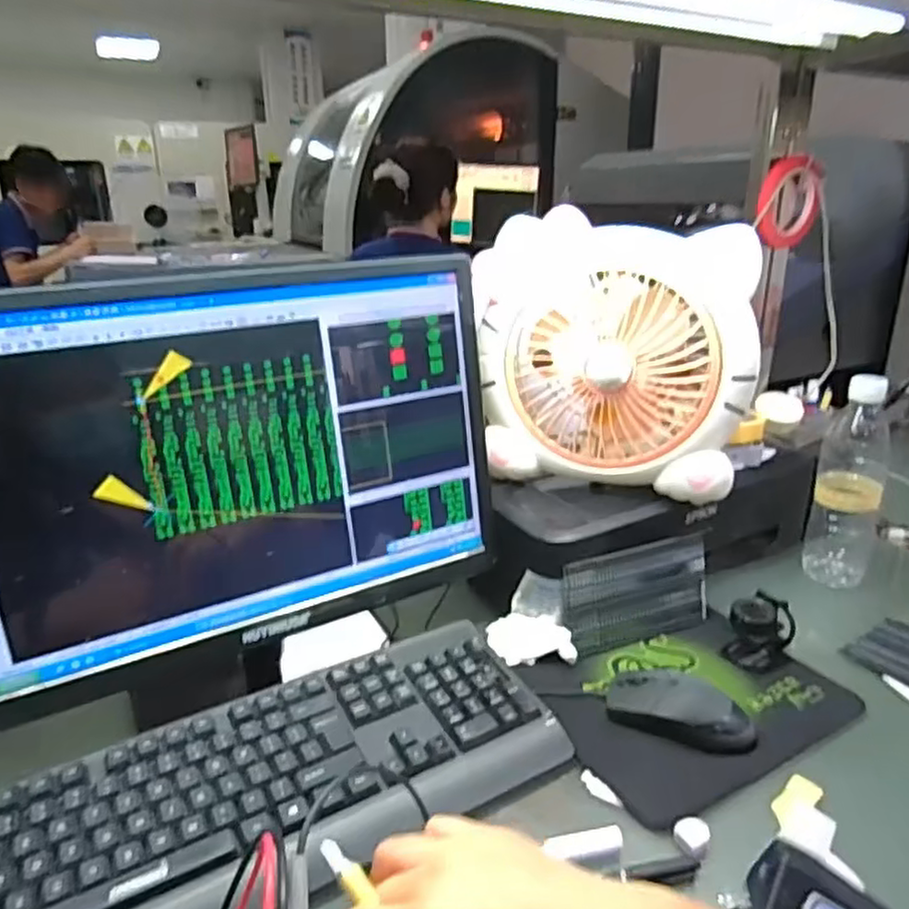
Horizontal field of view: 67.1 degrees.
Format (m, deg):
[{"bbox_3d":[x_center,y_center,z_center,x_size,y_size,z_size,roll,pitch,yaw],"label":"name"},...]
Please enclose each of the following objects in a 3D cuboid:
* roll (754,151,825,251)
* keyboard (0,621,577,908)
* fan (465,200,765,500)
[{"bbox_3d":[0.458,-0.338,0.936,0.111,0.124,0.019,-40,36,-2],"label":"roll"},{"bbox_3d":[-0.133,0.235,0.478,0.435,0.045,0.156,-12,24,-28],"label":"keyboard"},{"bbox_3d":[0.154,-0.097,0.676,0.260,0.236,0.110,6,22,15],"label":"fan"}]

